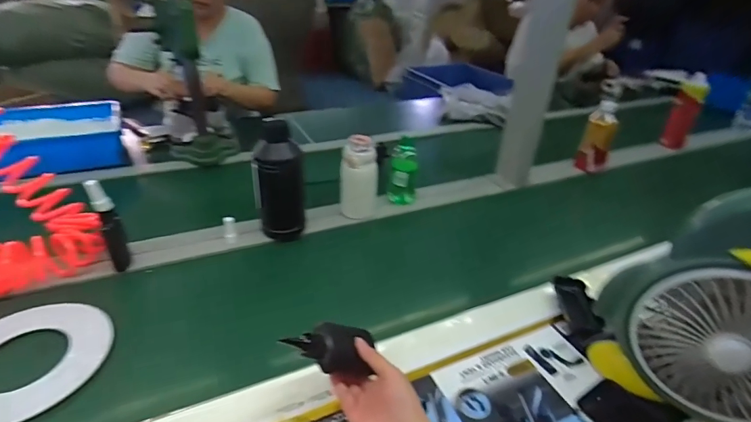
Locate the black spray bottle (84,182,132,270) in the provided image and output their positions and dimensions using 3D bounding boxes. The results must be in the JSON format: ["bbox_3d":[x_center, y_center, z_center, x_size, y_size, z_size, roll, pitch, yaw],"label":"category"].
[{"bbox_3d":[-0.415,0.020,0.641,0.030,0.139,0.040,-19,39,-32],"label":"black spray bottle"}]

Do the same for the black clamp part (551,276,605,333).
[{"bbox_3d":[0.316,0.149,0.643,0.053,0.027,0.108,4,32,-1],"label":"black clamp part"}]

